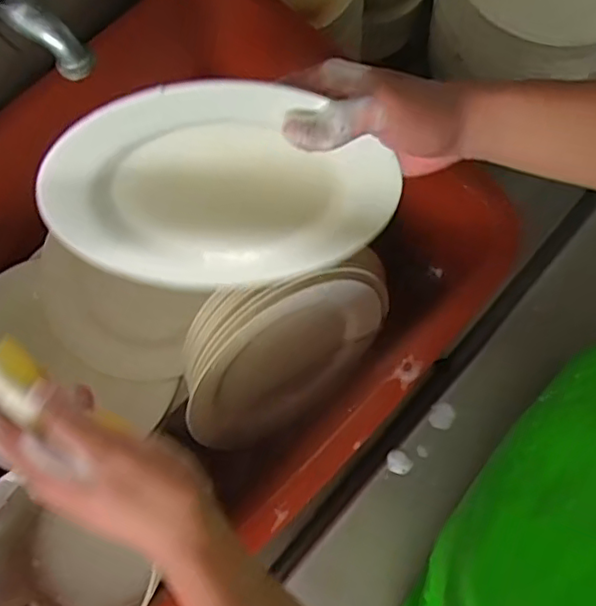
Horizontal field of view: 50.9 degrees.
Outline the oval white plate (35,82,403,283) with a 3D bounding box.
[{"bbox_3d":[-0.051,-0.068,0.432,0.231,0.216,0.040,-6,75,0],"label":"oval white plate"}]

